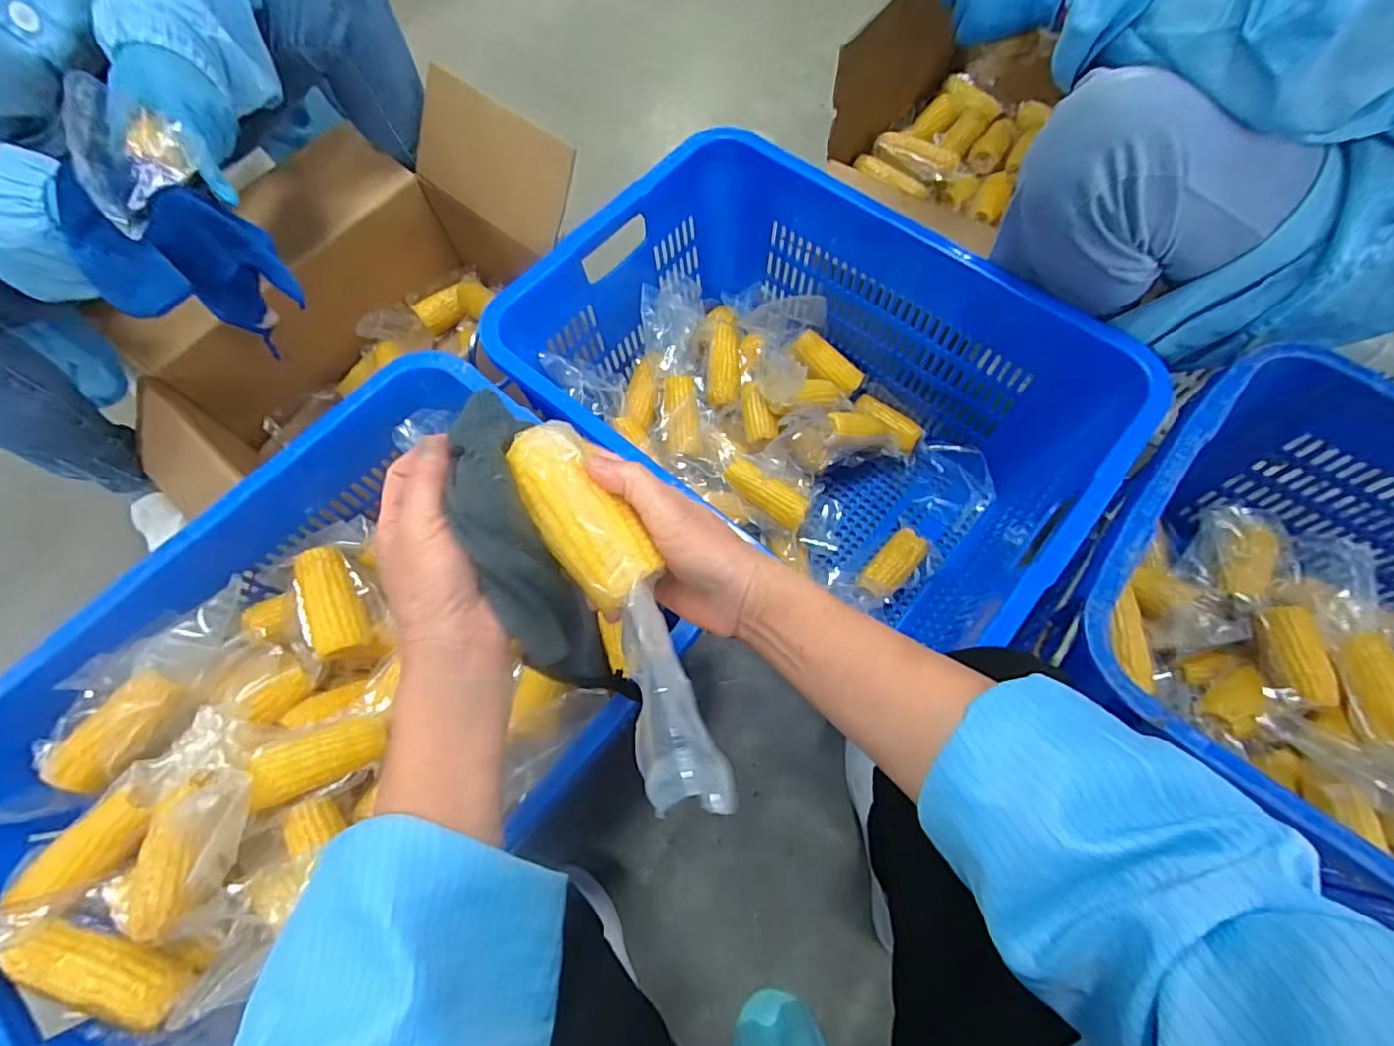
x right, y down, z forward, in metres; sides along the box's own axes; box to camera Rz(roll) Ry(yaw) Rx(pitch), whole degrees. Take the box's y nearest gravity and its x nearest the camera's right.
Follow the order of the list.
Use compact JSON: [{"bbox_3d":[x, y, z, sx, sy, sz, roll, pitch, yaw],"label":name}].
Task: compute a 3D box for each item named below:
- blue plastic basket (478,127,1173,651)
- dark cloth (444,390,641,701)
[{"bbox_3d":[0.138,-0.137,0.744,0.596,0.303,0.458,36,74,15],"label":"blue plastic basket"},{"bbox_3d":[-0.093,0.025,0.334,0.049,0.041,0.183,-23,104,-7],"label":"dark cloth"}]

